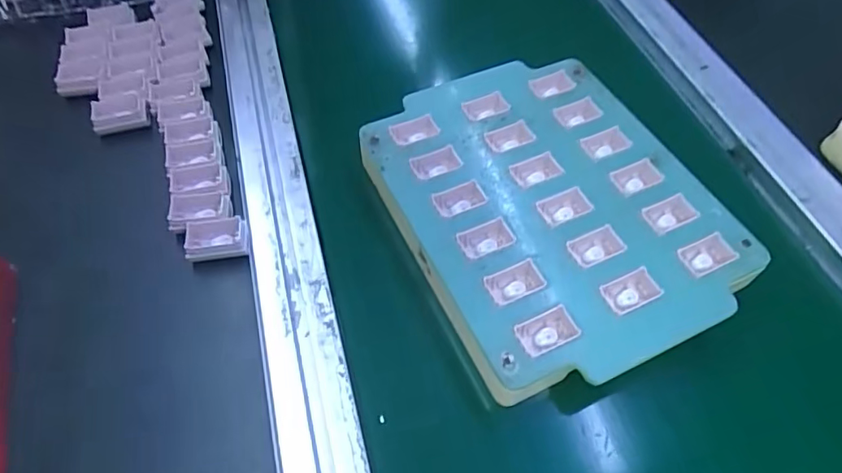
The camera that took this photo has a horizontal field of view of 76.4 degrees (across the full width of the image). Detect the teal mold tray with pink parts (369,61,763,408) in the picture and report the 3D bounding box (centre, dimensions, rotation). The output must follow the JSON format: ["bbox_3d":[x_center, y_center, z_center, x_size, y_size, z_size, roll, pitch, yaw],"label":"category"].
[{"bbox_3d":[0.078,-0.022,0.338,0.180,0.020,0.219,-21,60,-15],"label":"teal mold tray with pink parts"}]

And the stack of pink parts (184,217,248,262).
[{"bbox_3d":[-0.120,0.002,0.315,0.034,0.014,0.021,-9,57,-4],"label":"stack of pink parts"}]

